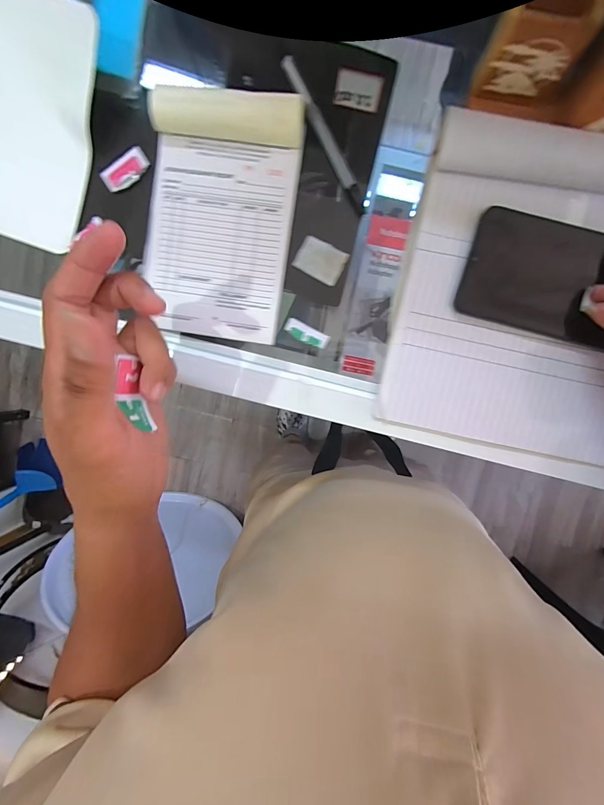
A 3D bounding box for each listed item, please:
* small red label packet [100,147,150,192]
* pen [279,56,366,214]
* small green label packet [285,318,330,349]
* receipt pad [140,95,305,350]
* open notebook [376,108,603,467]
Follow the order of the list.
[{"bbox_3d":[-0.137,-0.181,0.270,0.038,0.005,0.019,-31,94,5],"label":"small red label packet"},{"bbox_3d":[0.018,-0.196,0.256,0.010,0.007,0.119,-28,94,5],"label":"pen"},{"bbox_3d":[0.004,-0.054,0.274,0.035,0.006,0.013,27,96,0],"label":"small green label packet"},{"bbox_3d":[-0.063,-0.134,0.258,0.107,0.021,0.164,9,96,2],"label":"receipt pad"},{"bbox_3d":[0.192,-0.071,0.246,0.232,0.046,0.218,11,96,2],"label":"open notebook"}]

